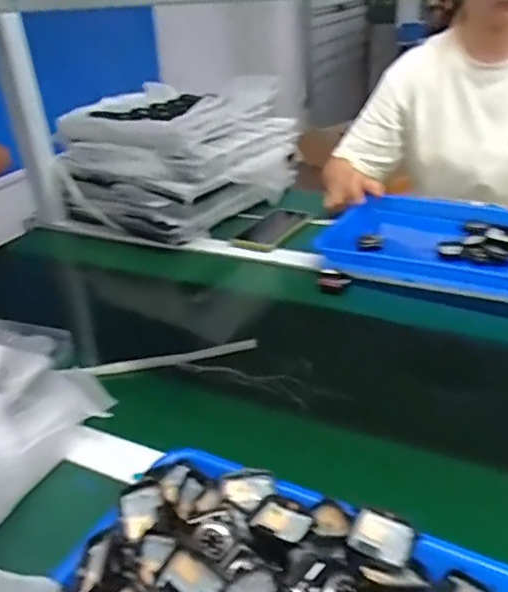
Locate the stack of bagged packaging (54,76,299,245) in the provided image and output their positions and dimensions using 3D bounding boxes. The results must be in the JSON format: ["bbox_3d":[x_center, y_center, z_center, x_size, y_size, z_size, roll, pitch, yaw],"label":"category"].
[{"bbox_3d":[-0.150,-0.276,1.081,0.342,0.195,0.361,18,37,34],"label":"stack of bagged packaging"}]

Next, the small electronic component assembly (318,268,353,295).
[{"bbox_3d":[0.113,-0.021,0.787,0.043,0.021,0.037,2,31,12],"label":"small electronic component assembly"}]

